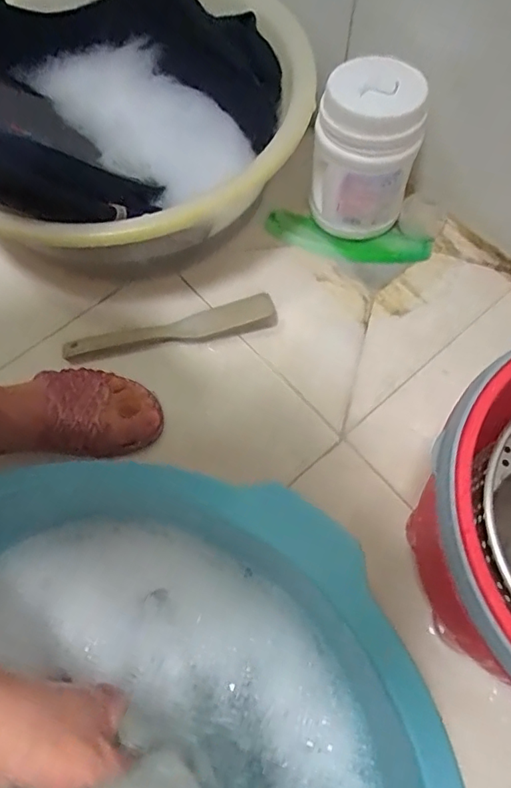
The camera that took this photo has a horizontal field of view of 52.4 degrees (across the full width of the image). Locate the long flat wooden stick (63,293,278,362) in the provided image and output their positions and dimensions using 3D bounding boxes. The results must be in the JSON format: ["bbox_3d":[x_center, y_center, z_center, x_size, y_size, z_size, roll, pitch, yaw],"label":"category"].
[{"bbox_3d":[-0.092,-0.070,0.569,0.229,0.019,0.040,-12,66,-6],"label":"long flat wooden stick"}]

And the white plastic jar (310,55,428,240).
[{"bbox_3d":[0.114,-0.243,0.565,0.107,0.174,0.085,11,66,5],"label":"white plastic jar"}]

